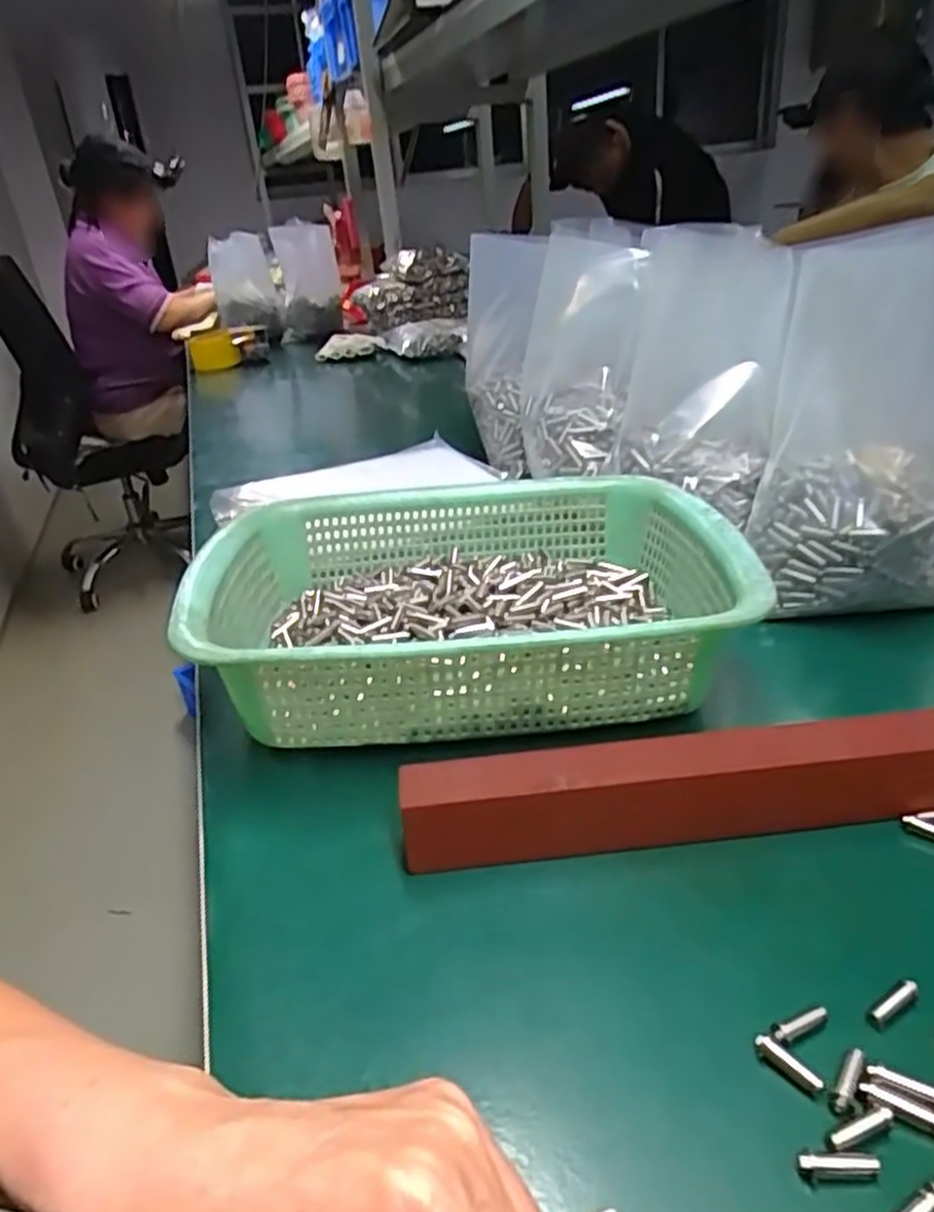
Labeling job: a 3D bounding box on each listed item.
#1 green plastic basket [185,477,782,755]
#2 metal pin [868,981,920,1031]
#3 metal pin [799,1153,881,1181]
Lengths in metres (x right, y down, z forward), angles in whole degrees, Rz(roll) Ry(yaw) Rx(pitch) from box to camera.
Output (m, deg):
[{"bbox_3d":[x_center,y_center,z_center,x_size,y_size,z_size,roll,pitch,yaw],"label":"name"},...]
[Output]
[{"bbox_3d":[0.002,-0.012,0.454,0.287,0.071,0.223,-6,29,-1],"label":"green plastic basket"},{"bbox_3d":[0.142,0.131,0.254,0.022,0.004,0.005,-20,32,-23],"label":"metal pin"},{"bbox_3d":[0.104,0.155,0.214,0.022,0.004,0.005,-3,29,5],"label":"metal pin"}]

